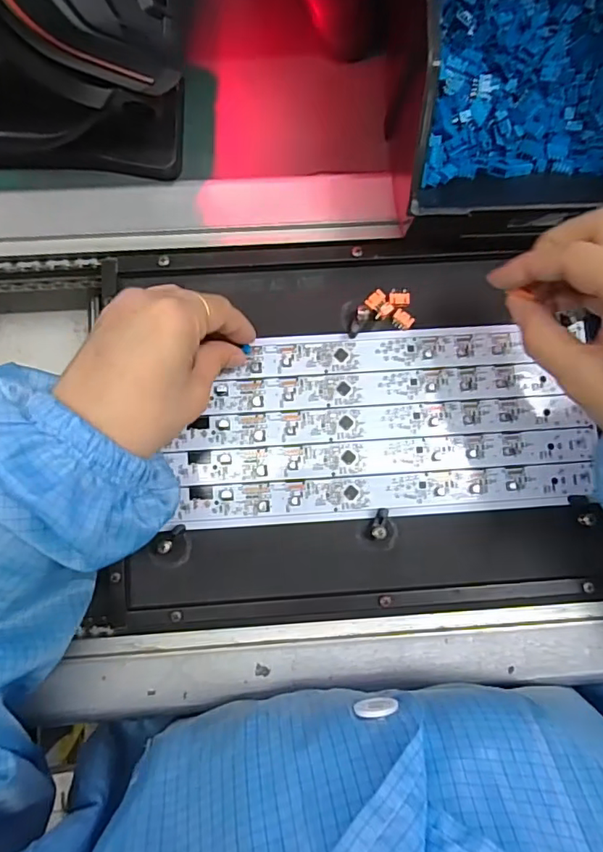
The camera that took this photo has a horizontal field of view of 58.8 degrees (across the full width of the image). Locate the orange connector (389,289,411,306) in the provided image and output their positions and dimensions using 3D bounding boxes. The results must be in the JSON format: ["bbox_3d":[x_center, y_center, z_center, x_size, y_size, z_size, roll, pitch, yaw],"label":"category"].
[{"bbox_3d":[0.064,-0.084,0.350,0.014,0.004,0.011,-1,84,-1],"label":"orange connector"}]

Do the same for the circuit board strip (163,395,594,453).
[{"bbox_3d":[0.051,-0.002,0.346,0.257,0.004,0.021,-4,84,-2],"label":"circuit board strip"}]

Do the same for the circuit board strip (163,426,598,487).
[{"bbox_3d":[0.054,0.020,0.343,0.264,0.004,0.022,-4,85,-2],"label":"circuit board strip"}]

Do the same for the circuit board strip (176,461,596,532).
[{"bbox_3d":[0.055,0.044,0.341,0.257,0.004,0.026,-3,83,-2],"label":"circuit board strip"}]

